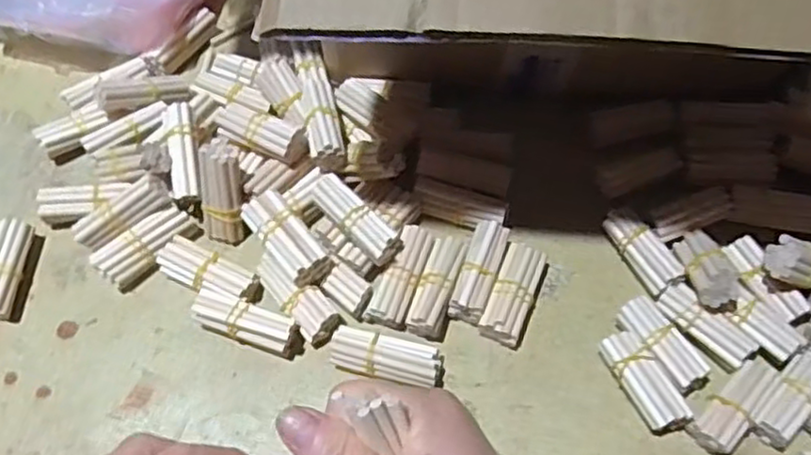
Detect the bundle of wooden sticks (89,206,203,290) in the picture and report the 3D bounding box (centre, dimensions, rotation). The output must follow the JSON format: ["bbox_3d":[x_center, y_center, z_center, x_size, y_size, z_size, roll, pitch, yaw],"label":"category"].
[{"bbox_3d":[-0.146,0.012,0.395,0.056,0.022,0.022,-35,66,-17],"label":"bundle of wooden sticks"}]

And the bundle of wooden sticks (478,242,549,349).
[{"bbox_3d":[0.060,0.037,0.384,0.023,0.018,0.056,19,63,11],"label":"bundle of wooden sticks"}]

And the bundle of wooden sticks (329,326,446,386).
[{"bbox_3d":[-0.009,0.069,0.365,0.059,0.020,0.023,10,62,6],"label":"bundle of wooden sticks"}]

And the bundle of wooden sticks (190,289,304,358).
[{"bbox_3d":[-0.085,0.052,0.374,0.057,0.023,0.019,17,63,10],"label":"bundle of wooden sticks"}]

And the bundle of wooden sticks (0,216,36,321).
[{"bbox_3d":[-0.224,0.025,0.392,0.018,0.023,0.057,6,61,4],"label":"bundle of wooden sticks"}]

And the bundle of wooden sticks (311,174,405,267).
[{"bbox_3d":[-0.028,-0.004,0.387,0.021,0.021,0.056,-39,67,-19],"label":"bundle of wooden sticks"}]

